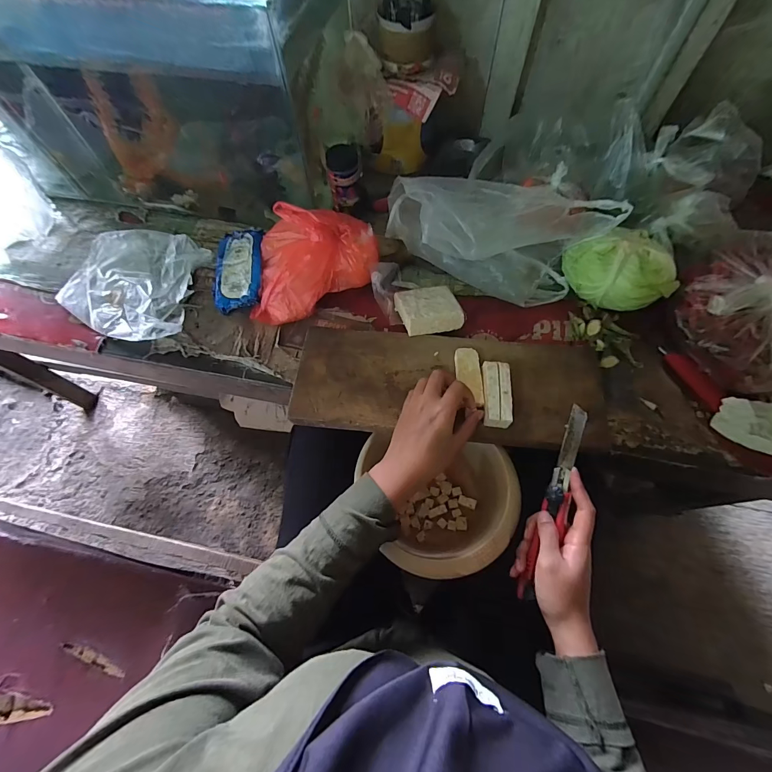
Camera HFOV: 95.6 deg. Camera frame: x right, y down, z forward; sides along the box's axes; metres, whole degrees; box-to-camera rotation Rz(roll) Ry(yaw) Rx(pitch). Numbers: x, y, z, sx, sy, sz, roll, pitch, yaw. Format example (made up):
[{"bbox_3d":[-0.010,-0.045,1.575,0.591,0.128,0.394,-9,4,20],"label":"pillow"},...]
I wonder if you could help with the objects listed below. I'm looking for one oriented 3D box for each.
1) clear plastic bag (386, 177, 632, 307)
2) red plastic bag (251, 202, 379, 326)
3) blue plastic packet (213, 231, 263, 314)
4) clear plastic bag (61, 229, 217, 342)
[{"bbox_3d":[0.158,-0.232,0.553,0.320,0.120,0.122,21,67,11],"label":"clear plastic bag"},{"bbox_3d":[-0.109,-0.187,0.535,0.186,0.114,0.132,1,65,2],"label":"red plastic bag"},{"bbox_3d":[-0.245,-0.192,0.581,0.095,0.020,0.136,-8,78,16],"label":"blue plastic packet"},{"bbox_3d":[-0.424,-0.177,0.593,0.222,0.030,0.200,14,66,8],"label":"clear plastic bag"}]

